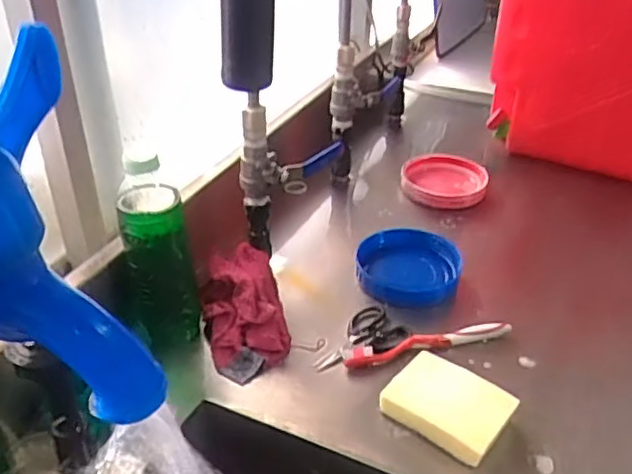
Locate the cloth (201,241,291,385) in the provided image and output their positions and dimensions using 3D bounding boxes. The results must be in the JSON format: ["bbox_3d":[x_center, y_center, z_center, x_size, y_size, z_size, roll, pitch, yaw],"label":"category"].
[{"bbox_3d":[-0.077,0.073,0.682,0.084,0.062,0.159,-8,34,-12],"label":"cloth"}]

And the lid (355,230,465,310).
[{"bbox_3d":[0.108,0.035,0.761,0.120,0.031,0.112,2,33,3],"label":"lid"}]

